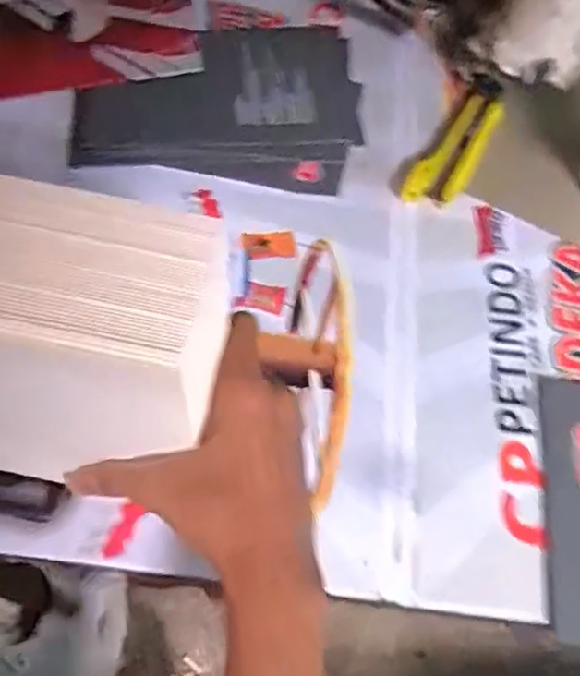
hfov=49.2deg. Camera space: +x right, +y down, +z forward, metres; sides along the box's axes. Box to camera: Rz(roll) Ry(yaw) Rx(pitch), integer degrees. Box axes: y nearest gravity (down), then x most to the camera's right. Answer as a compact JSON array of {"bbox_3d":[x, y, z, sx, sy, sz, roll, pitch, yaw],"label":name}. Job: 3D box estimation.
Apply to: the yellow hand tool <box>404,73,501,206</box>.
[{"bbox_3d":[0.146,-0.169,0.533,0.040,0.025,0.164,29,60,14],"label":"yellow hand tool"}]

